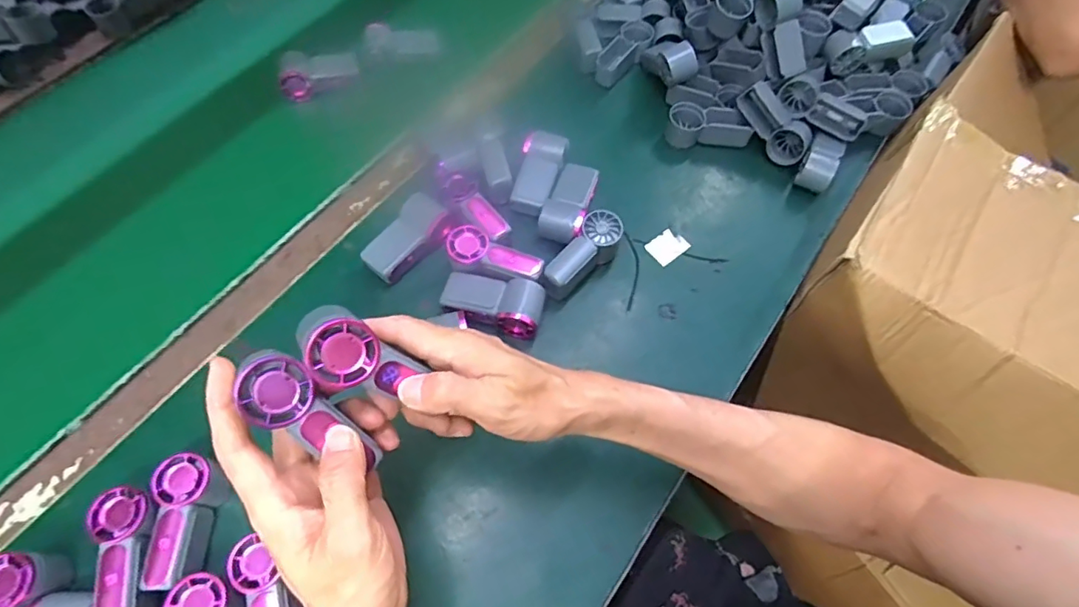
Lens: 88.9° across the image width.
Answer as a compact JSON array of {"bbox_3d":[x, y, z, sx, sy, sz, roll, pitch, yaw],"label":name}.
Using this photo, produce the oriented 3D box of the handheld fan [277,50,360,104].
[{"bbox_3d":[-0.264,-0.277,0.659,0.090,0.034,0.045,-19,65,-11],"label":"handheld fan"}]

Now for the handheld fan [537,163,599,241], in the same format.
[{"bbox_3d":[0.029,-0.102,0.561,0.043,0.040,0.101,15,64,6],"label":"handheld fan"}]

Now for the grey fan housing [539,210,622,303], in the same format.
[{"bbox_3d":[0.040,-0.041,0.527,0.034,0.047,0.095,35,68,15],"label":"grey fan housing"}]

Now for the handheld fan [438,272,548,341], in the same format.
[{"bbox_3d":[-0.044,-0.001,0.515,0.094,0.038,0.047,14,64,6],"label":"handheld fan"}]

